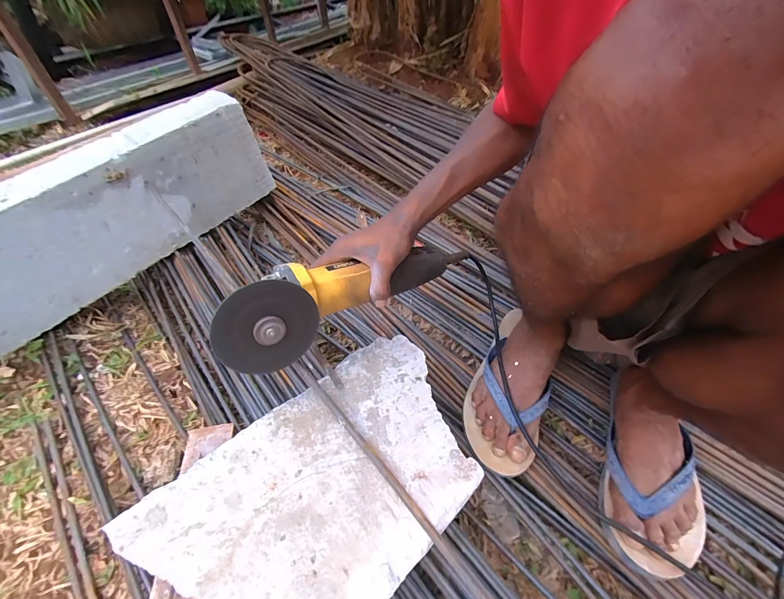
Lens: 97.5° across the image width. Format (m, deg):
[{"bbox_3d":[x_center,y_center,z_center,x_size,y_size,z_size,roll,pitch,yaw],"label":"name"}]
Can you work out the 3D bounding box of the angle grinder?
[{"bbox_3d":[-0.048,-0.019,0.404,0.313,0.086,0.077,-23,52,-35],"label":"angle grinder"}]

